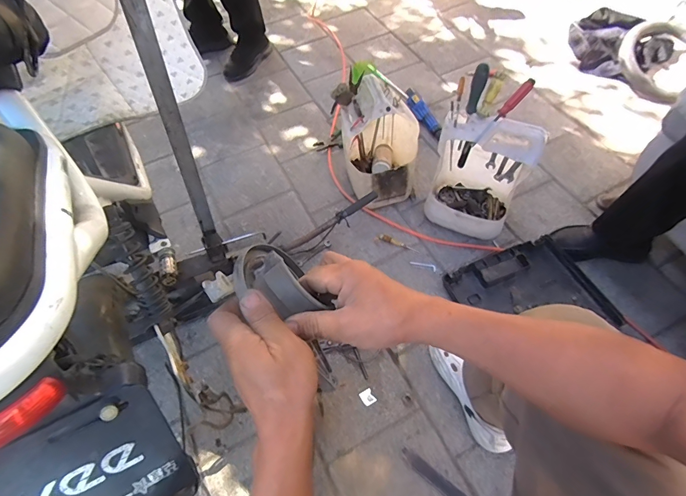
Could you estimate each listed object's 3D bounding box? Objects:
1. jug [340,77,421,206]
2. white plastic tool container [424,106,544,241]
[{"bbox_3d":[0.106,-0.298,1.078,0.217,0.313,0.246,8,60,8],"label":"jug"},{"bbox_3d":[0.356,-0.192,0.982,0.219,0.340,0.195,21,62,15],"label":"white plastic tool container"}]

